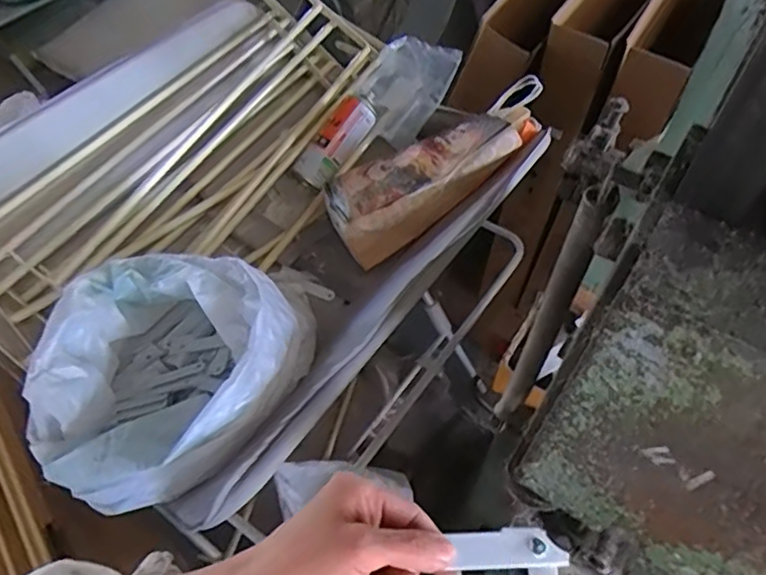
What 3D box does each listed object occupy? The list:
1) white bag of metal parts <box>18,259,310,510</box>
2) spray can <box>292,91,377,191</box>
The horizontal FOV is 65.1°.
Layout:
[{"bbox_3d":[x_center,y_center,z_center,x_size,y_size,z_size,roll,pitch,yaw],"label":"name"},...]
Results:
[{"bbox_3d":[-0.244,0.107,0.682,0.250,0.177,0.269,18,54,13],"label":"white bag of metal parts"},{"bbox_3d":[-0.071,-0.244,0.976,0.061,0.053,0.183,37,88,24],"label":"spray can"}]

